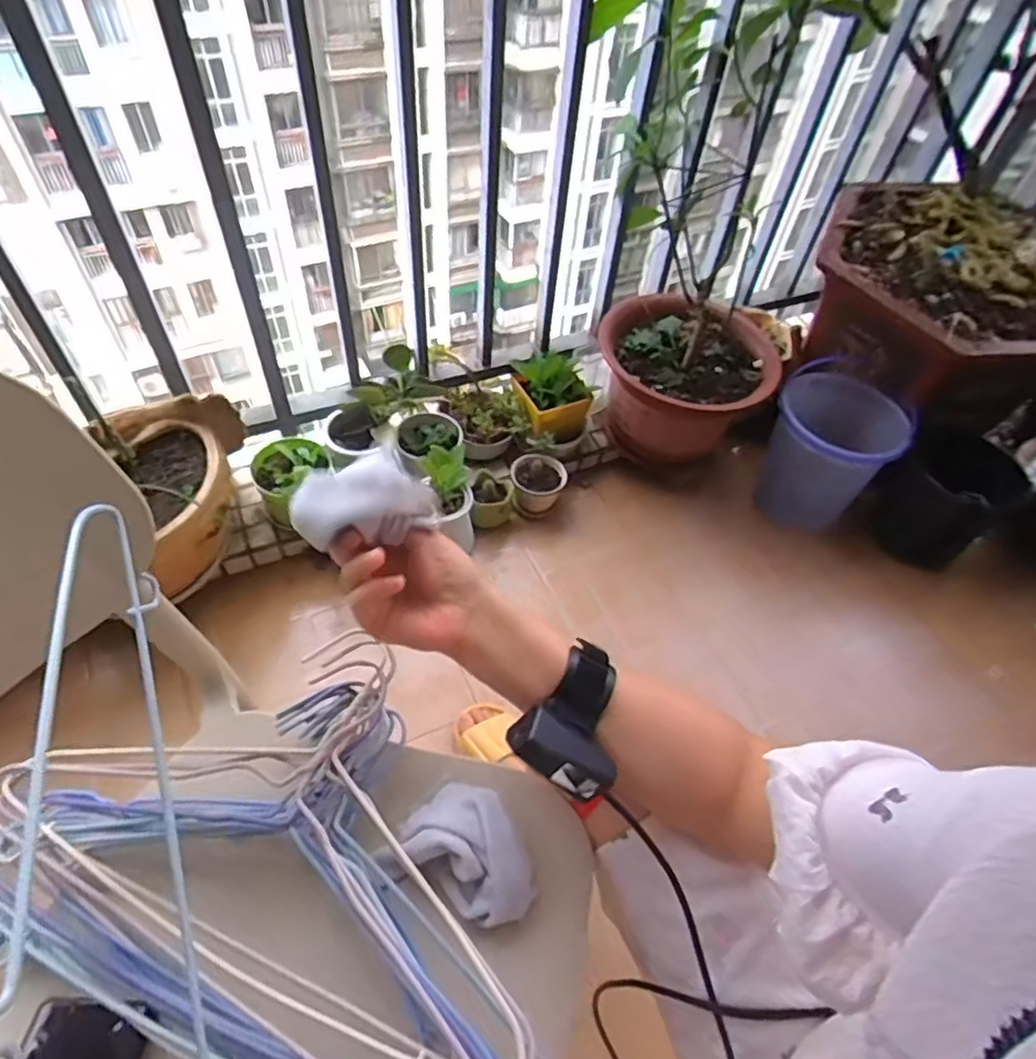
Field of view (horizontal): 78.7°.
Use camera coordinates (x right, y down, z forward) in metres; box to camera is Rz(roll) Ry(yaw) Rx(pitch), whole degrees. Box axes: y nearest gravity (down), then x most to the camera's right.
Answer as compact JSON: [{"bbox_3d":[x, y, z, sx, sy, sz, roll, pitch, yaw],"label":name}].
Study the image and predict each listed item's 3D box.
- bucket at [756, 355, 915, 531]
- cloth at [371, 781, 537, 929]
[{"bbox_3d":[0.551,-0.146,1.134,0.204,0.241,0.214,25,54,13],"label":"bucket"},{"bbox_3d":[-0.033,0.217,0.434,0.101,0.044,0.073,20,53,10],"label":"cloth"}]

